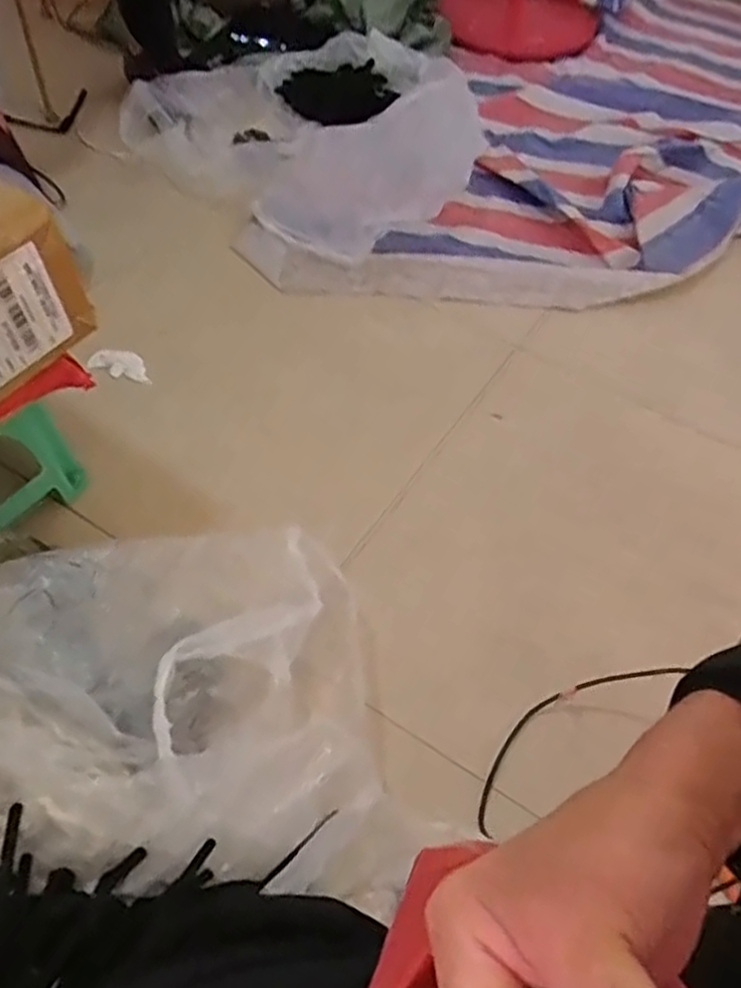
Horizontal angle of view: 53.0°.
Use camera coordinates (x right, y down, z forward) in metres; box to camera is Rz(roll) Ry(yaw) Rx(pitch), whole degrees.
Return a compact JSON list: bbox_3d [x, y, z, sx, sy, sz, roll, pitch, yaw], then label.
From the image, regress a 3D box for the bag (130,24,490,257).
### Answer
[{"bbox_3d":[-0.078,-0.702,1.383,0.604,0.111,0.555,35,59,19],"label":"bag"}]

